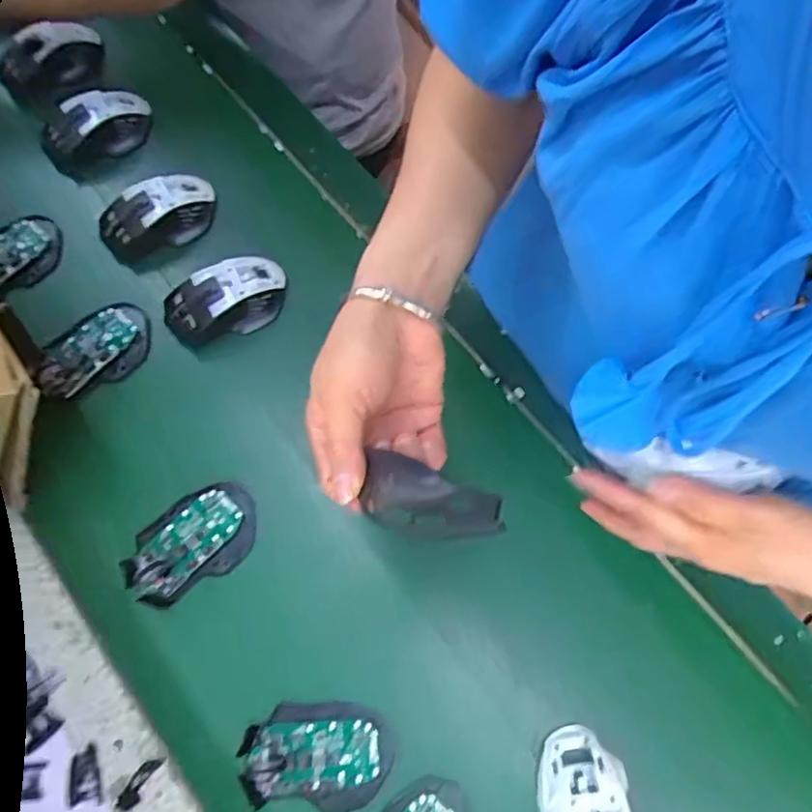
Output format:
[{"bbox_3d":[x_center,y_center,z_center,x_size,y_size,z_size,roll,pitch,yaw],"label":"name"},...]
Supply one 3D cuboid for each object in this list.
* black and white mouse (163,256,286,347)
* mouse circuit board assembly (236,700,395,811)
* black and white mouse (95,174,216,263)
[{"bbox_3d":[-0.171,-0.102,0.599,0.115,0.042,0.062,-27,74,-10],"label":"black and white mouse"},{"bbox_3d":[-0.068,0.270,0.482,0.111,0.025,0.073,-2,71,-2],"label":"mouse circuit board assembly"},{"bbox_3d":[-0.250,-0.192,0.633,0.114,0.048,0.068,-22,73,-8],"label":"black and white mouse"}]

